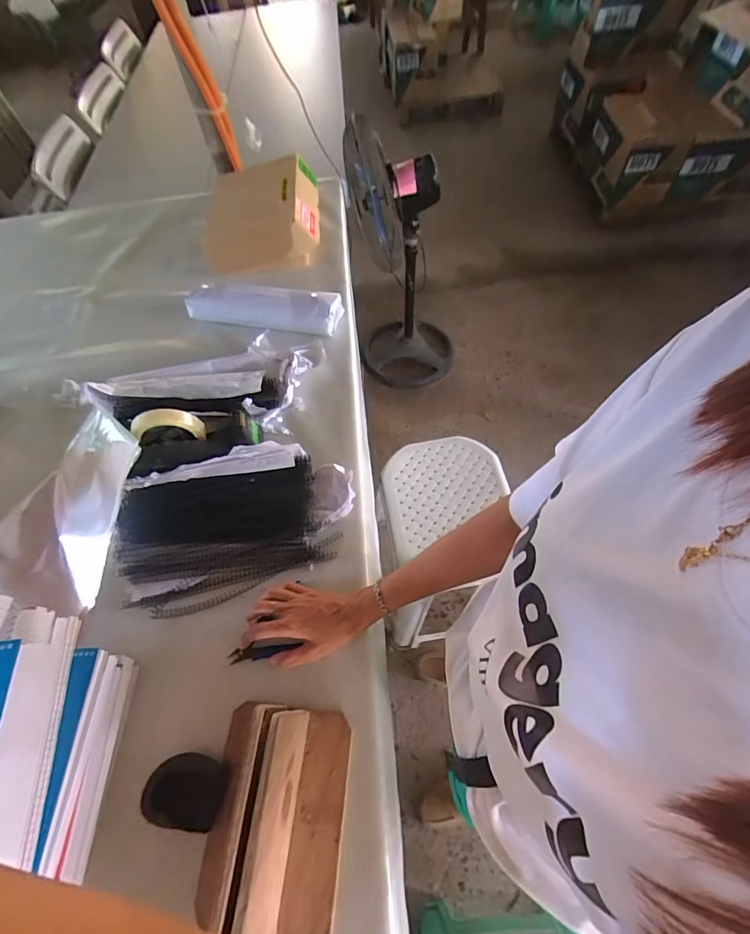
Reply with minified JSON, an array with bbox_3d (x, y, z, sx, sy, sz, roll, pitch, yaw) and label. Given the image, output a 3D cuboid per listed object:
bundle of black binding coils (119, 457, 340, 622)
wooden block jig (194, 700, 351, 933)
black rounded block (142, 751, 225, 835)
[{"bbox_3d":[-0.223,0.096,0.608,0.301,0.032,0.180,-14,61,-3],"label":"bundle of black binding coils"},{"bbox_3d":[-0.105,0.342,0.400,0.138,0.109,0.196,3,61,5],"label":"wooden block jig"},{"bbox_3d":[-0.209,0.351,0.455,0.085,0.014,0.064,-1,61,4],"label":"black rounded block"}]

